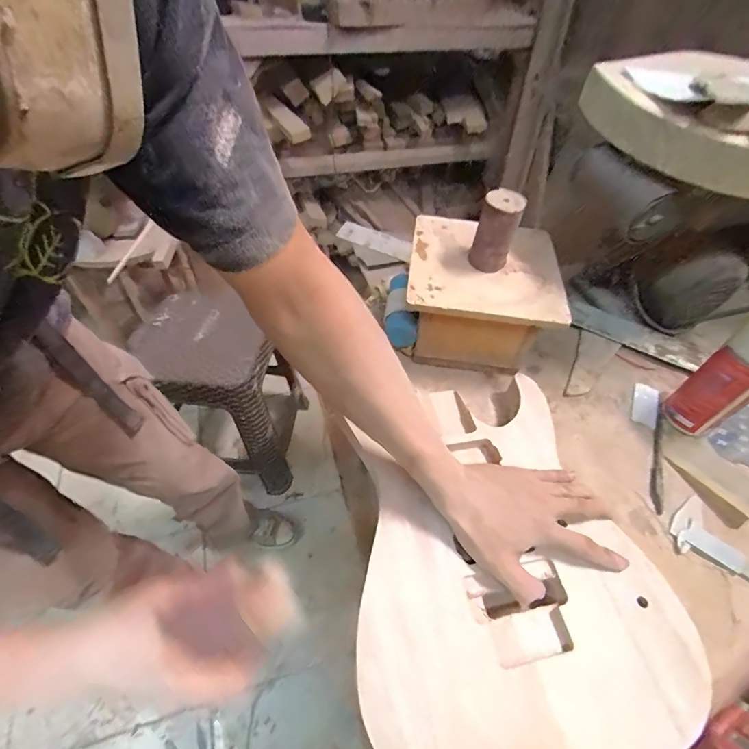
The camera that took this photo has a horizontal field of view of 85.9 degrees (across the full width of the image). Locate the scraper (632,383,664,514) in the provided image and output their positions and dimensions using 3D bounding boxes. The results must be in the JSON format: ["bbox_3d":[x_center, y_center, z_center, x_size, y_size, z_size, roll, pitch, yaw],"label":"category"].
[{"bbox_3d":[0.367,0.086,0.536,0.037,0.013,0.198,20,53,13],"label":"scraper"}]

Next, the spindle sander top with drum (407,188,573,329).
[{"bbox_3d":[0.148,-0.169,0.510,0.196,0.101,0.195,6,51,2],"label":"spindle sander top with drum"}]

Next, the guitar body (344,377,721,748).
[{"bbox_3d":[0.110,0.171,0.398,0.291,0.040,0.348,-11,50,-14],"label":"guitar body"}]

